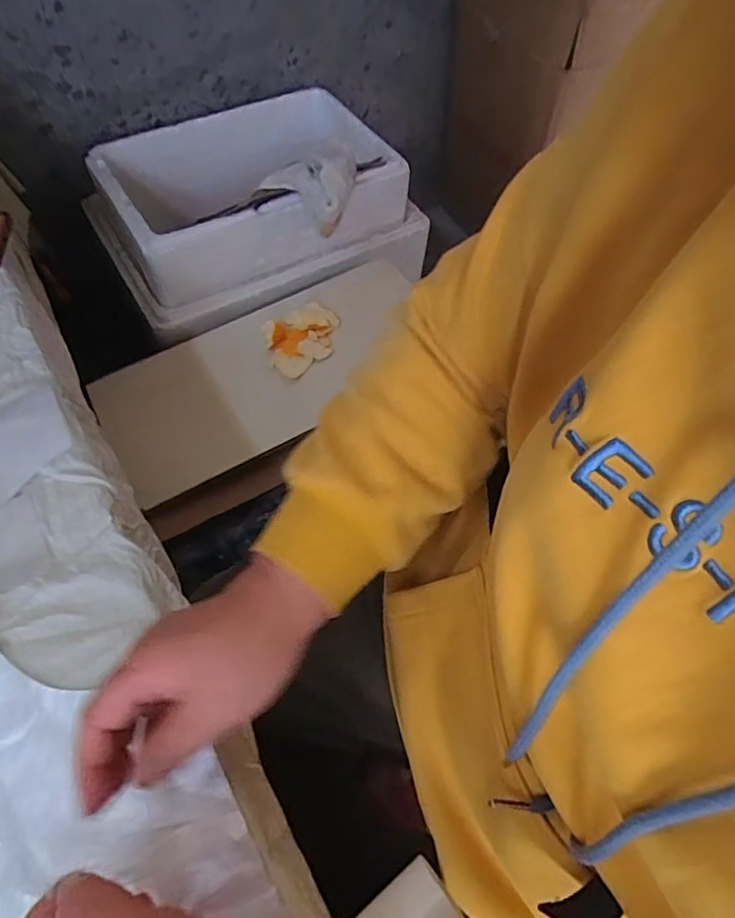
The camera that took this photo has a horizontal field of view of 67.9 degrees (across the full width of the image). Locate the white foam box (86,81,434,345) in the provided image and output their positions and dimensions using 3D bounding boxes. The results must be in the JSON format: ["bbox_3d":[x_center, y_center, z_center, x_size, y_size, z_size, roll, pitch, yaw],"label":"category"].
[{"bbox_3d":[-0.175,-0.403,0.857,0.468,0.189,0.334,-23,65,-8],"label":"white foam box"}]

